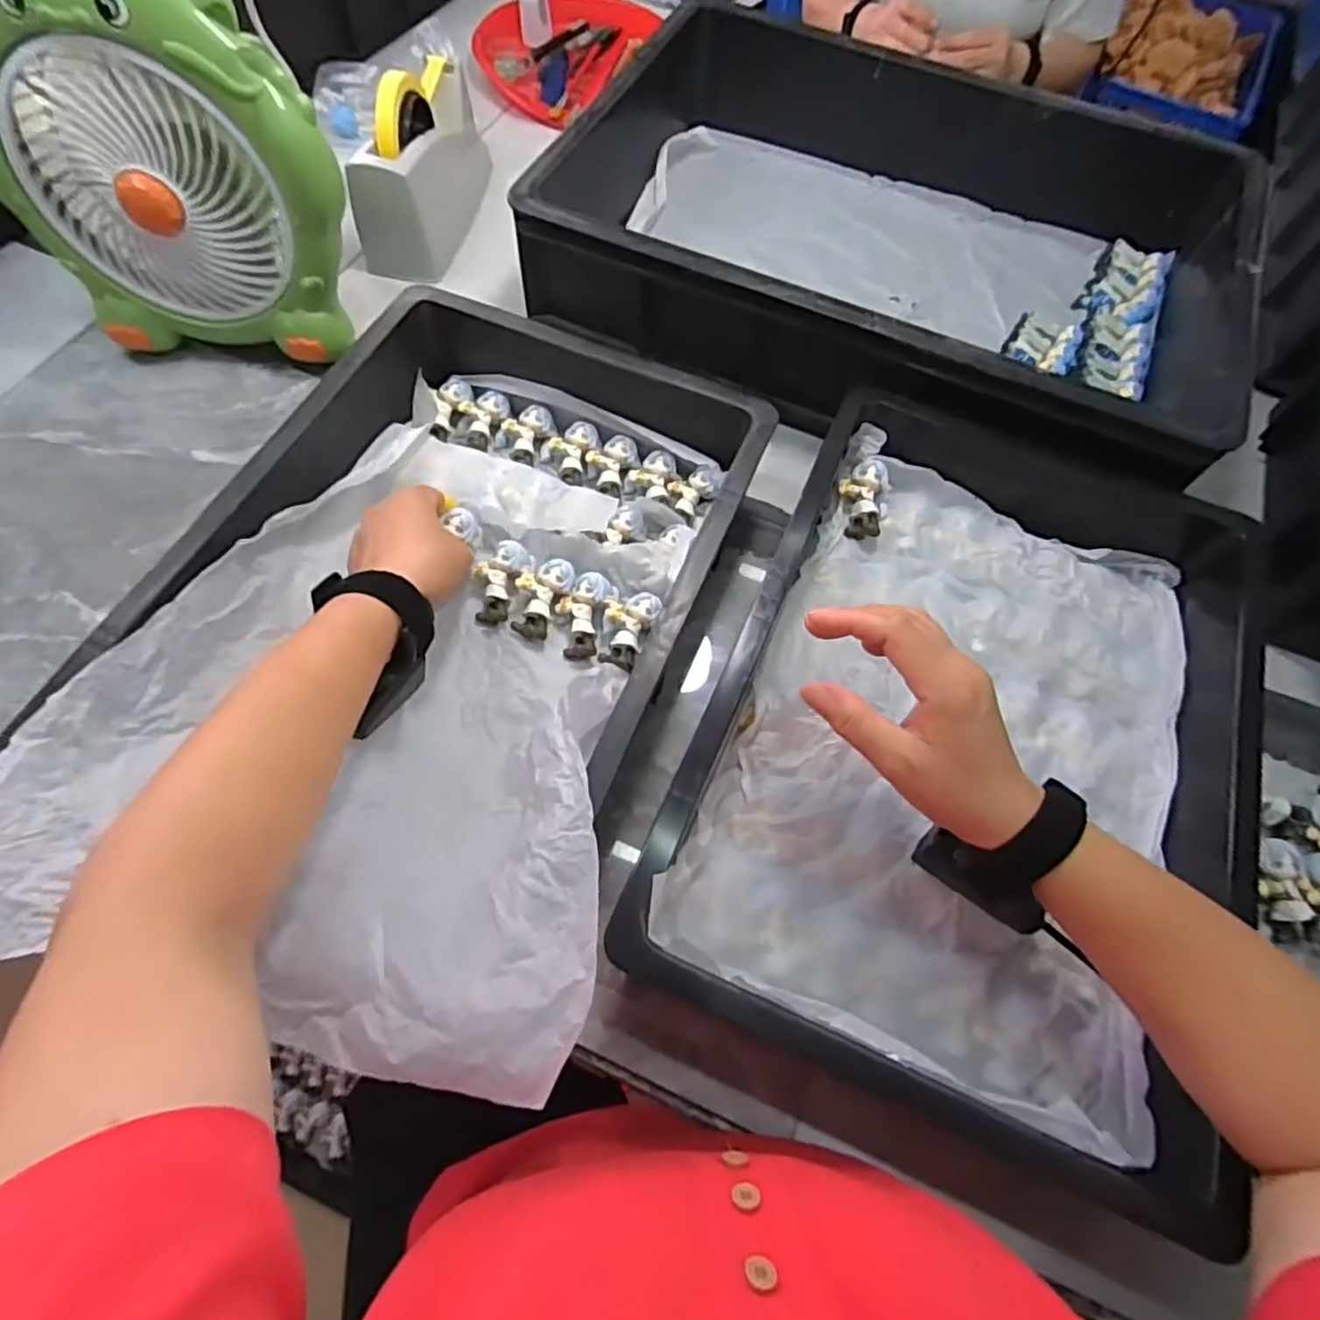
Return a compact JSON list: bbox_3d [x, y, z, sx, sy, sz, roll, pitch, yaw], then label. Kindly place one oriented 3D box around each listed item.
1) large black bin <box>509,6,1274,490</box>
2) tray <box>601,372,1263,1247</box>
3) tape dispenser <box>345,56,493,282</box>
[{"bbox_3d":[0.203,-0.391,0.650,0.592,0.124,0.428,20,65,6],"label":"large black bin"},{"bbox_3d":[0.200,0.027,0.445,0.294,0.080,0.446,23,65,7],"label":"tray"},{"bbox_3d":[-0.241,-0.507,0.683,0.081,0.121,0.207,9,64,1],"label":"tape dispenser"}]

